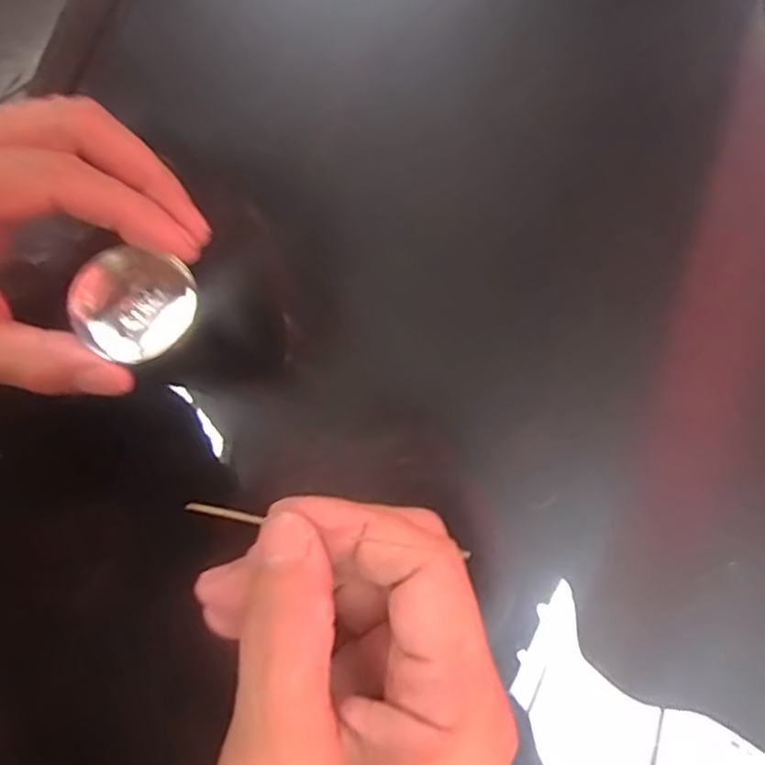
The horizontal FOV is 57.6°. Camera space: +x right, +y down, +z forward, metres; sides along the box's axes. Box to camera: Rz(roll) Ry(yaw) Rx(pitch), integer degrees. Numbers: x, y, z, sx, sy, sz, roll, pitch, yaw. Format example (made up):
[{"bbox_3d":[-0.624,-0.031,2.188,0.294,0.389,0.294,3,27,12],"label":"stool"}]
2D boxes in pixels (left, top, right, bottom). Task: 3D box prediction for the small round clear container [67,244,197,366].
[{"bbox_3d":[-0.083,-0.025,0.235,0.038,0.014,0.038,0,80,1],"label":"small round clear container"}]

